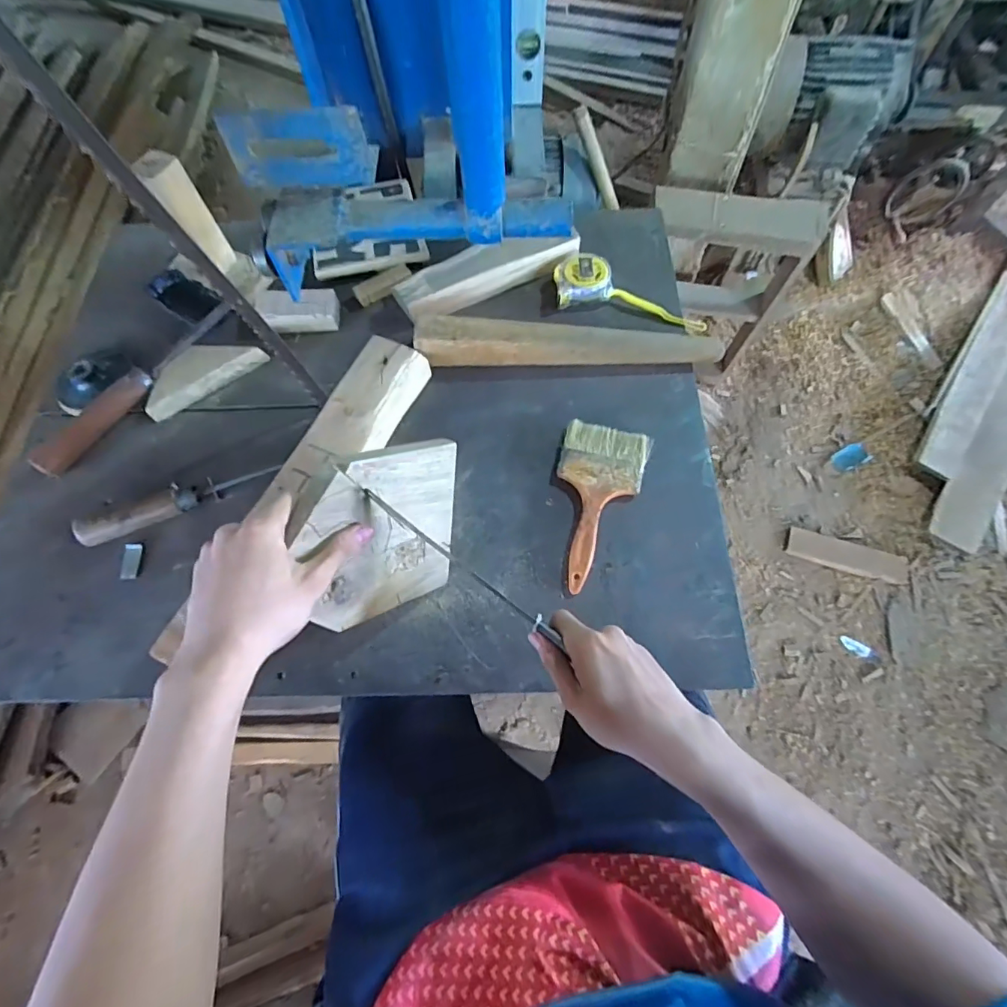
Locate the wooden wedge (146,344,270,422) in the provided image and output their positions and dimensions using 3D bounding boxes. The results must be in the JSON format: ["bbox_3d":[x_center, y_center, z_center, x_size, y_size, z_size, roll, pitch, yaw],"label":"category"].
[{"bbox_3d":[-0.360,-0.156,0.581,0.140,0.025,0.055,-38,71,-13],"label":"wooden wedge"}]

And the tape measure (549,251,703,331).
[{"bbox_3d":[0.162,-0.271,0.624,0.200,0.038,0.069,12,68,6],"label":"tape measure"}]

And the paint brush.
[{"bbox_3d":[0.095,-0.001,0.516,0.090,0.011,0.185,16,69,8],"label":"paint brush"}]

